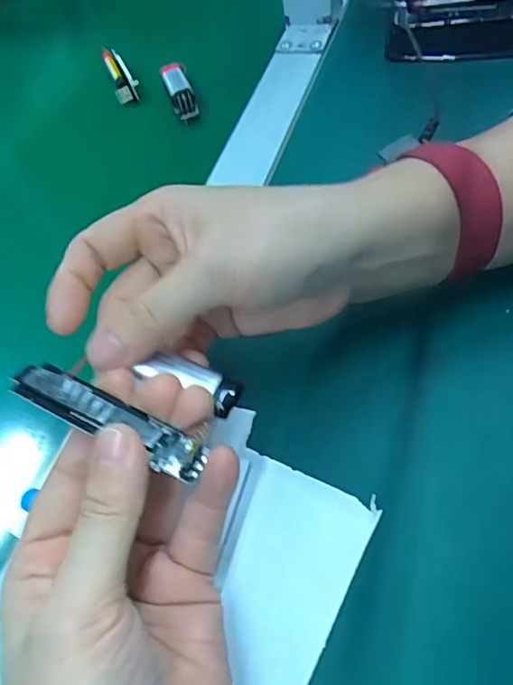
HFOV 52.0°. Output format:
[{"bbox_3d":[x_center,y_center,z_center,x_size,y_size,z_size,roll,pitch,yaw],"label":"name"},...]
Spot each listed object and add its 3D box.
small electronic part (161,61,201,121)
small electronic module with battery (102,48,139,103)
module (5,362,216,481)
[{"bbox_3d":[-0.061,-0.200,0.411,0.018,0.015,0.070,-19,55,-2],"label":"small electronic part"},{"bbox_3d":[-0.114,-0.222,0.438,0.018,0.020,0.056,-24,55,-5],"label":"small electronic module with battery"},{"bbox_3d":[-0.048,0.024,0.172,0.066,0.009,0.015,24,59,6],"label":"module"}]

